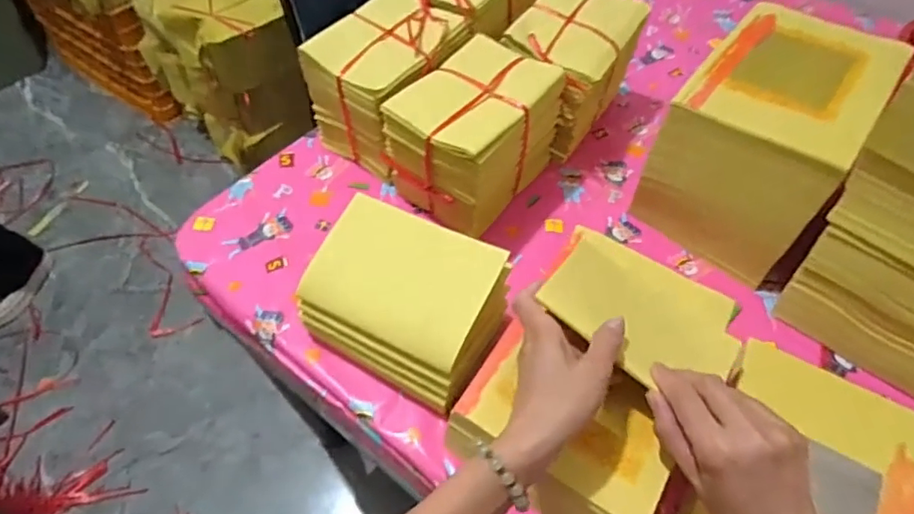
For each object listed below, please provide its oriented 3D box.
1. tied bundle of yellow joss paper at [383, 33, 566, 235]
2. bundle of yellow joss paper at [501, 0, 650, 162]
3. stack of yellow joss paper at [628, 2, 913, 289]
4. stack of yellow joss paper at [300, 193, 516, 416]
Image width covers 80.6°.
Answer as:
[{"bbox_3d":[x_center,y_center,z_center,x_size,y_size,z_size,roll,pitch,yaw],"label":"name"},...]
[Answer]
[{"bbox_3d":[0.024,-0.138,0.607,0.120,0.131,0.174,35,62,21],"label":"tied bundle of yellow joss paper"},{"bbox_3d":[0.141,-0.238,0.688,0.120,0.146,0.182,28,59,18],"label":"bundle of yellow joss paper"},{"bbox_3d":[0.331,-0.134,0.588,0.159,0.168,0.236,33,61,20],"label":"stack of yellow joss paper"},{"bbox_3d":[-0.045,0.042,0.501,0.171,0.109,0.125,24,58,16],"label":"stack of yellow joss paper"}]

